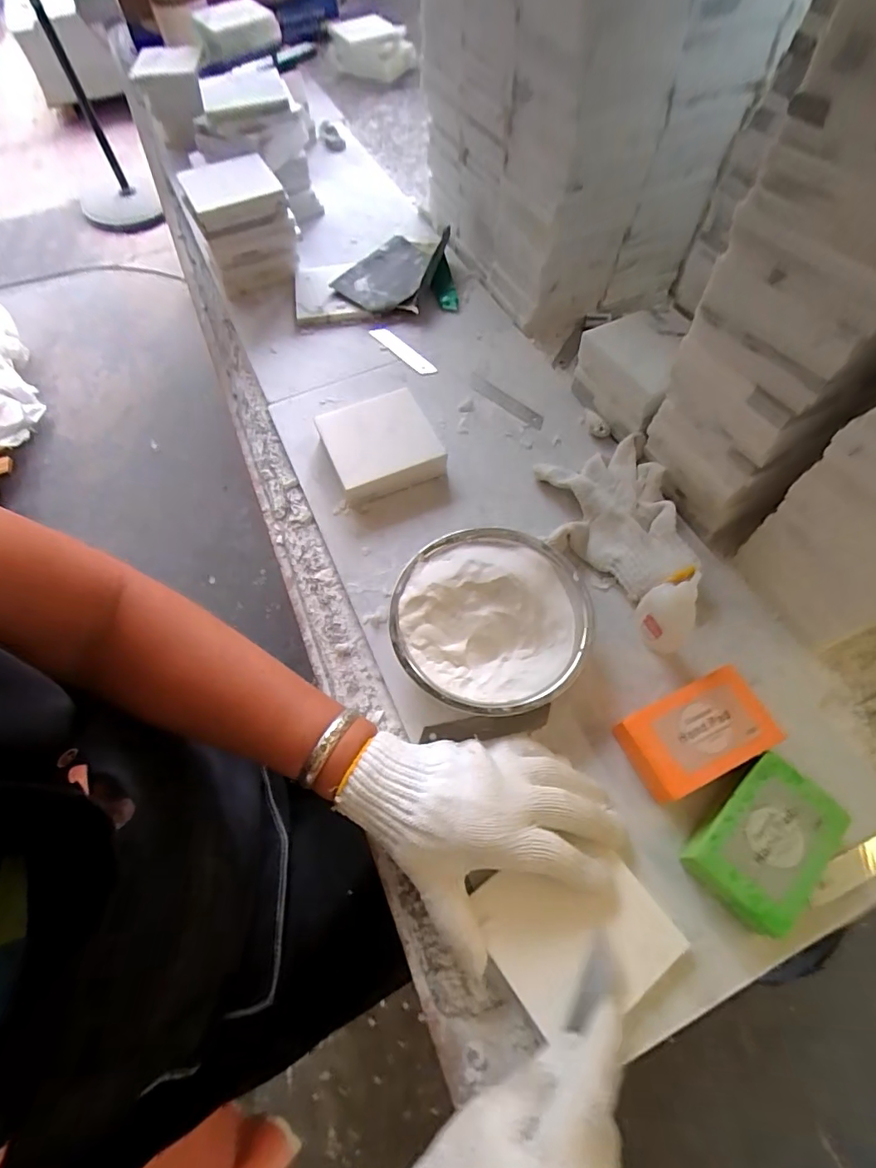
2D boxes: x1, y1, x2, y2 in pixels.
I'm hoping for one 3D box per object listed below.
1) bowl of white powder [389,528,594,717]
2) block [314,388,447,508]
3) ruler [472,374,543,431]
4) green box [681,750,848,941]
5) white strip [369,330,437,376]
[{"bbox_3d":[0.040,0.031,0.405,0.143,0.049,0.147,0,64,1],"label":"bowl of white powder"},{"bbox_3d":[-0.055,-0.130,0.490,0.097,0.033,0.099,-22,66,-9],"label":"block"},{"bbox_3d":[0.073,-0.196,0.547,0.020,0.009,0.105,-42,71,-17],"label":"ruler"},{"bbox_3d":[0.207,0.161,0.327,0.061,0.023,0.094,40,71,18],"label":"green box"},{"bbox_3d":[-0.042,-0.275,0.597,0.021,0.005,0.103,-38,69,-16],"label":"white strip"}]

